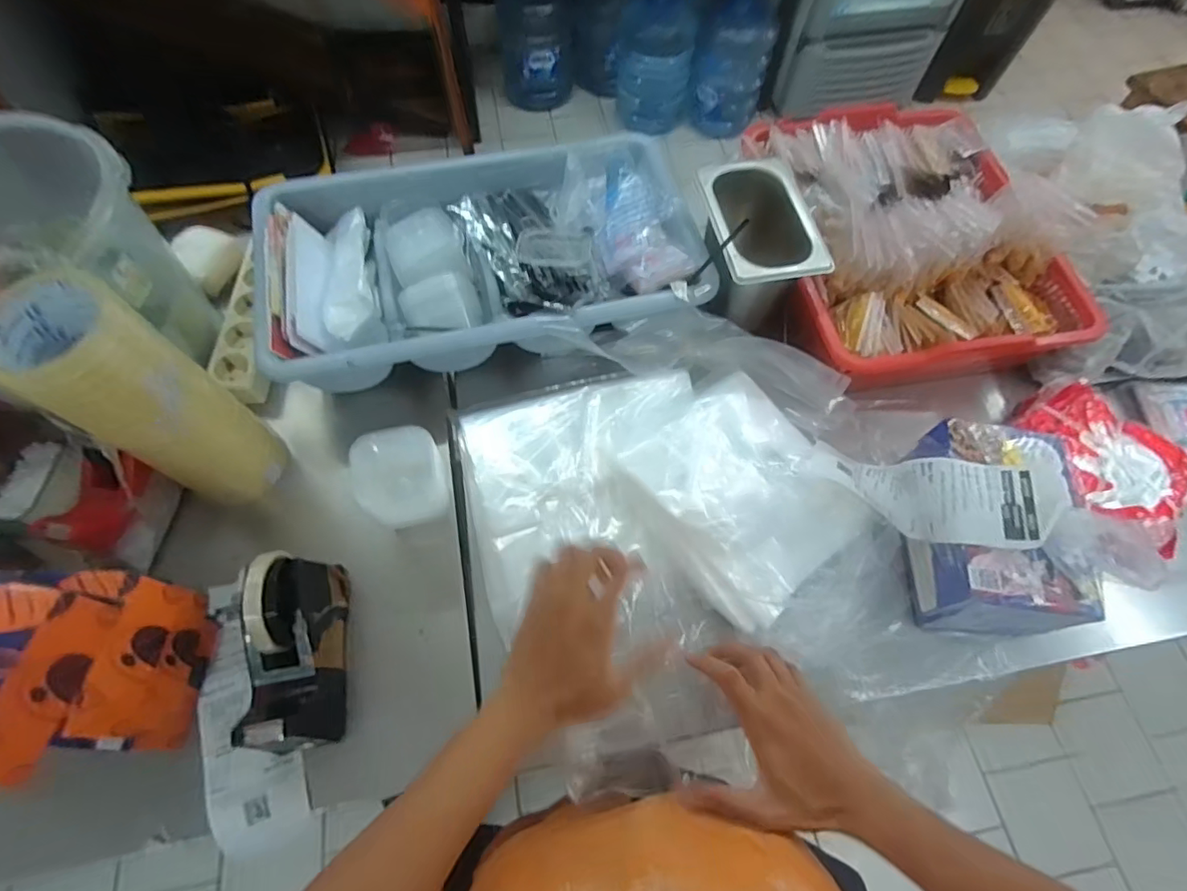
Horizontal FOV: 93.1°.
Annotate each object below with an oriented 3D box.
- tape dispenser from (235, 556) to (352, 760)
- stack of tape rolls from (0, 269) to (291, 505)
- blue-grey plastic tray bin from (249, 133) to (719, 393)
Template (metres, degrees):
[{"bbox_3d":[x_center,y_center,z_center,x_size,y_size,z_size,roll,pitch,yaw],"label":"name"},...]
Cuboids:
[{"bbox_3d":[-0.264,0.177,0.486,0.068,0.090,0.156,-7,65,-4],"label":"tape dispenser"},{"bbox_3d":[-0.388,-0.033,0.503,0.096,0.242,0.091,29,68,12],"label":"stack of tape rolls"},{"bbox_3d":[-0.130,-0.239,0.681,0.502,0.088,0.326,-12,66,-7],"label":"blue-grey plastic tray bin"}]

